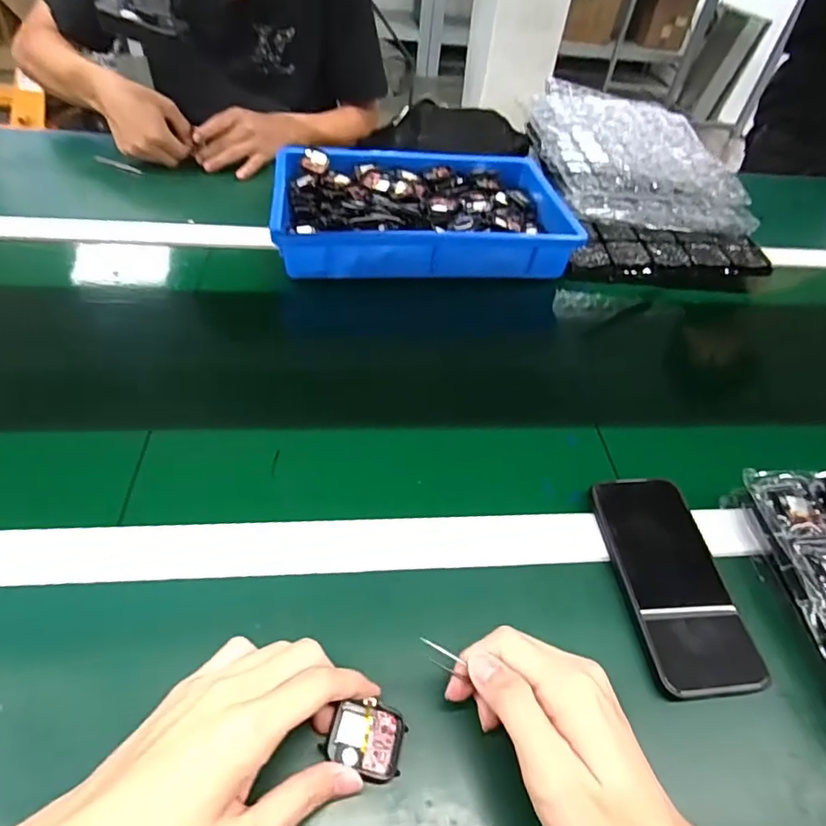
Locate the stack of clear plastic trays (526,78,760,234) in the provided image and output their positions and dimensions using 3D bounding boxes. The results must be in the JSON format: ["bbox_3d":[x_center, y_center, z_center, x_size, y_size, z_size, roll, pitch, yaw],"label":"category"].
[{"bbox_3d":[0.325,-0.404,0.802,0.297,0.071,0.346,1,48,-6],"label":"stack of clear plastic trays"}]

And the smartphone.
[{"bbox_3d":[0.192,0.120,0.388,0.078,0.012,0.159,-1,48,-8],"label":"smartphone"}]

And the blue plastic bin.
[{"bbox_3d":[0.011,-0.278,0.697,0.370,0.053,0.251,-1,48,-8],"label":"blue plastic bin"}]

